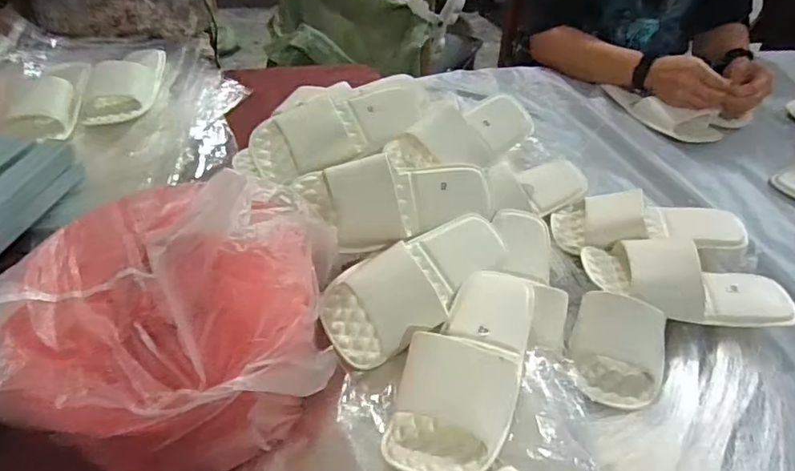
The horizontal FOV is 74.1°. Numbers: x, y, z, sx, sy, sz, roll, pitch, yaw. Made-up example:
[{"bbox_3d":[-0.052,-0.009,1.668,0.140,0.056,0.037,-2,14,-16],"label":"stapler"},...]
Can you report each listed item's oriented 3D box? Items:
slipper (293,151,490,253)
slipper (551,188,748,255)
[{"bbox_3d":[0.002,-0.043,0.617,0.228,0.065,0.107,-8,82,-11],"label":"slipper"},{"bbox_3d":[0.327,-0.014,0.682,0.235,0.059,0.091,9,48,5],"label":"slipper"}]

